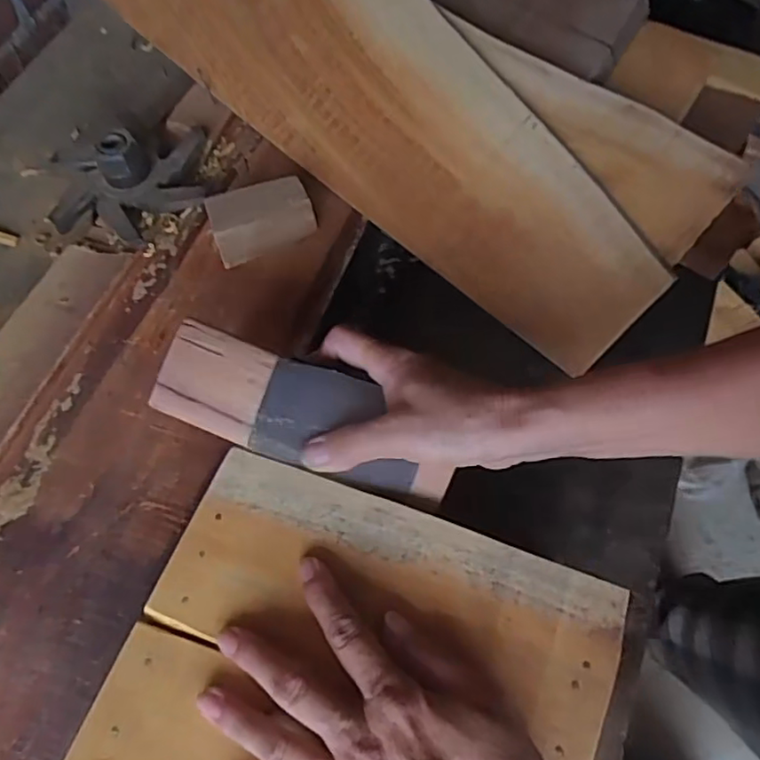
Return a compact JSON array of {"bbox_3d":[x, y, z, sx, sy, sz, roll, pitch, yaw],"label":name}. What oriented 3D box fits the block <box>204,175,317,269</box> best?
[{"bbox_3d":[-0.094,-0.129,0.493,0.080,0.037,0.042,-22,65,-9],"label":"block"}]

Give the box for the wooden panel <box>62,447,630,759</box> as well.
[{"bbox_3d":[-0.021,0.165,0.296,0.228,0.012,0.225,19,65,11],"label":"wooden panel"}]

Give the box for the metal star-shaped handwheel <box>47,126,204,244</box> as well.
[{"bbox_3d":[-0.210,-0.169,0.514,0.129,0.057,0.131,-8,63,-2],"label":"metal star-shaped handwheel"}]

